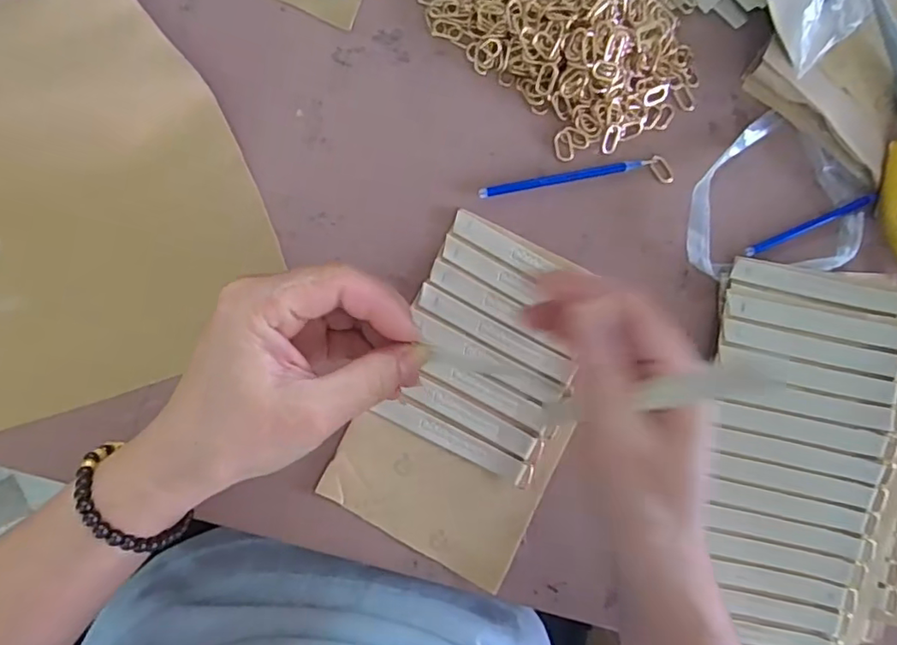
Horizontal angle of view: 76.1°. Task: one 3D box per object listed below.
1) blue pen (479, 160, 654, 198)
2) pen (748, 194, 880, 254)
[{"bbox_3d":[0.069,-0.085,0.336,0.105,0.004,0.007,-12,94,-8],"label":"blue pen"},{"bbox_3d":[0.228,-0.061,0.360,0.093,0.004,0.006,-23,95,-8],"label":"pen"}]

